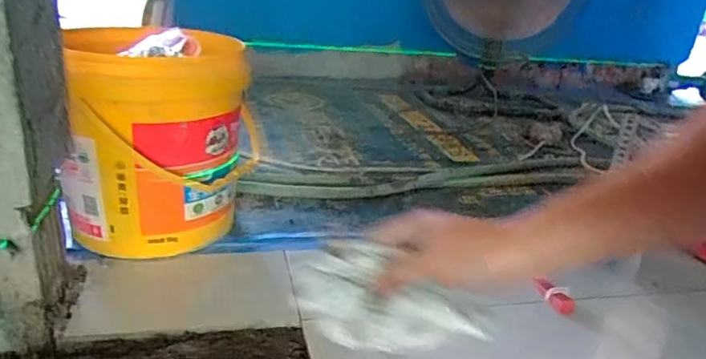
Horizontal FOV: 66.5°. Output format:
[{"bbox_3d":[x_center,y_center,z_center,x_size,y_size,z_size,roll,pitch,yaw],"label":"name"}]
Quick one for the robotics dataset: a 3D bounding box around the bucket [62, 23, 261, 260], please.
[{"bbox_3d":[-0.257,-0.060,0.681,0.196,0.249,0.223,-6,25,-28],"label":"bucket"}]

